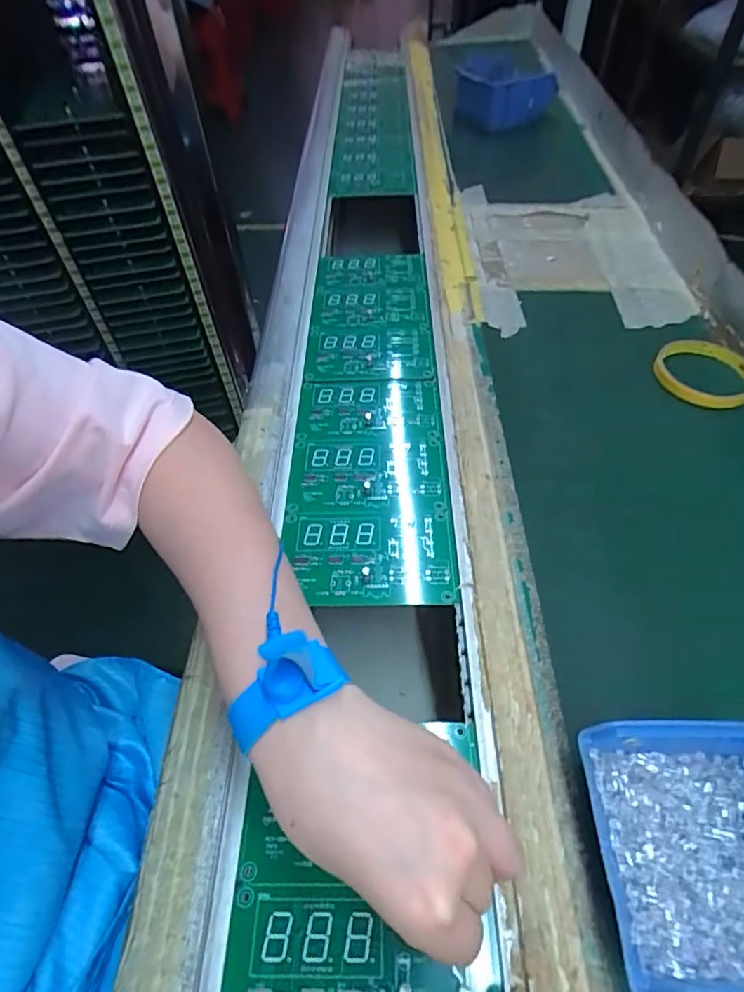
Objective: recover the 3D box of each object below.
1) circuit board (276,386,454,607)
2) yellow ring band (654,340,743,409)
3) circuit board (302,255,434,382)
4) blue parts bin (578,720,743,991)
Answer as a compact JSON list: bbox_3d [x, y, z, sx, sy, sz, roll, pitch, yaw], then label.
[{"bbox_3d":[-0.004,-0.016,0.435,0.125,0.009,0.231,-2,51,2],"label":"circuit board"},{"bbox_3d":[0.306,-0.112,0.490,0.068,0.021,0.084,-32,56,-21],"label":"yellow ring band"},{"bbox_3d":[-0.002,-0.203,0.586,0.125,0.008,0.245,-1,51,3],"label":"circuit board"},{"bbox_3d":[0.153,0.164,0.244,0.094,0.051,0.102,-1,51,3],"label":"blue parts bin"}]

